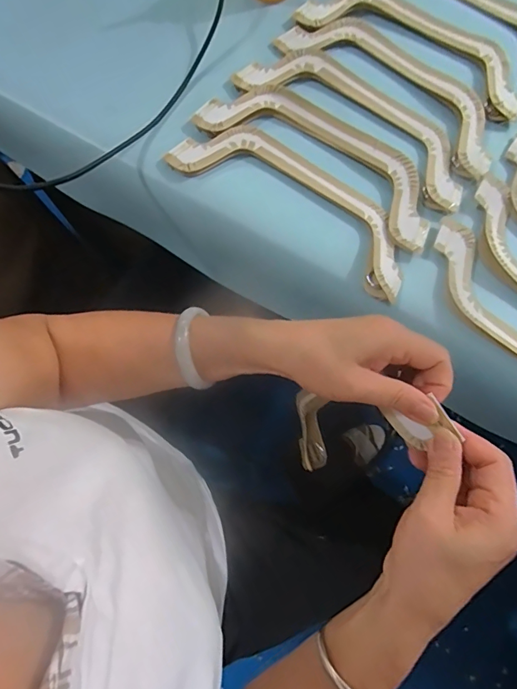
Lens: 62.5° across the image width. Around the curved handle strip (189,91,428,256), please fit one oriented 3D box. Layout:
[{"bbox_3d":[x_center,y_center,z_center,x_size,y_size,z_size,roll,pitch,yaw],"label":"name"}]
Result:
[{"bbox_3d":[0.067,-0.195,0.437,0.264,0.010,0.086,33,80,8],"label":"curved handle strip"}]

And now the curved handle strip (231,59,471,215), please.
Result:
[{"bbox_3d":[0.105,-0.238,0.447,0.268,0.014,0.082,34,80,8],"label":"curved handle strip"}]

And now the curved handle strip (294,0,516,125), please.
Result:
[{"bbox_3d":[0.178,-0.334,0.468,0.259,0.012,0.104,34,80,8],"label":"curved handle strip"}]

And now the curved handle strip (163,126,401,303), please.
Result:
[{"bbox_3d":[0.039,-0.146,0.421,0.263,0.014,0.083,34,80,8],"label":"curved handle strip"}]

